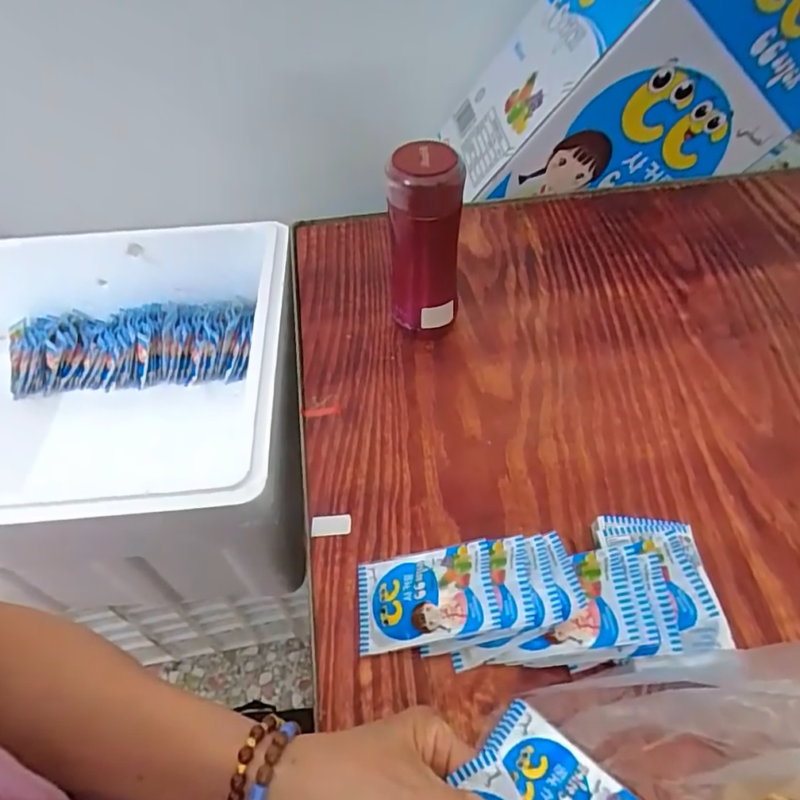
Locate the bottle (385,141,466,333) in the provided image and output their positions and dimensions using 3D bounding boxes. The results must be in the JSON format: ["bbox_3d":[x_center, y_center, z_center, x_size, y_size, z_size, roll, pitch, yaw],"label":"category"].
[{"bbox_3d":[0.023,-0.142,0.521,0.065,0.187,0.054,2,52,4],"label":"bottle"}]

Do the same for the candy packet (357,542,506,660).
[{"bbox_3d":[0.017,0.141,0.392,0.102,0.010,0.064,-20,49,15],"label":"candy packet"}]

